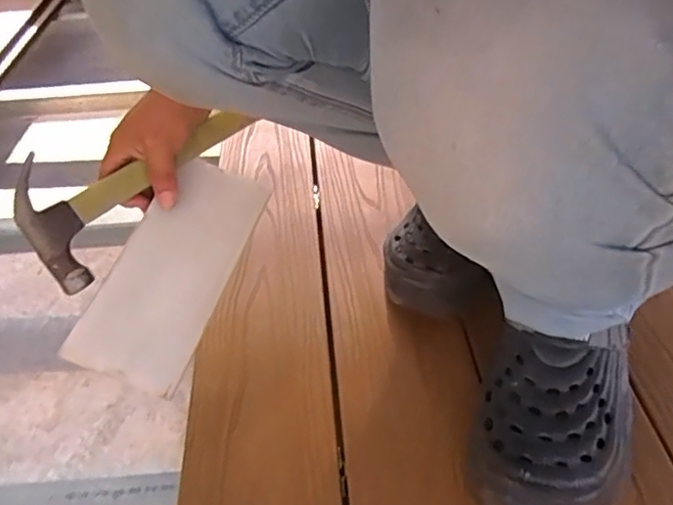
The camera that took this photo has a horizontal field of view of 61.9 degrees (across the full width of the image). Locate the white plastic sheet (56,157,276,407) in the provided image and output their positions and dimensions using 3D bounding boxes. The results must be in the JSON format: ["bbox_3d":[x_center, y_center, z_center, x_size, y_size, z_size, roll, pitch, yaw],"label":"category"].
[{"bbox_3d":[-0.152,0.012,0.530,0.100,0.007,0.226,23,63,-2],"label":"white plastic sheet"}]

